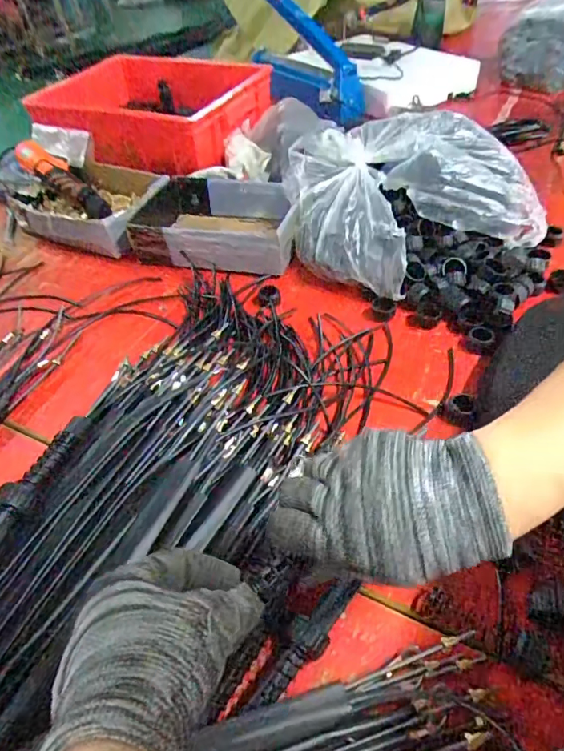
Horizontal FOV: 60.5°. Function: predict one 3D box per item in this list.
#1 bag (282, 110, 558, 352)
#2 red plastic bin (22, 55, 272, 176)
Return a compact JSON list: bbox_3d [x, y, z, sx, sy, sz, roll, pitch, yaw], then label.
[{"bbox_3d":[0.202,-0.254,0.709,0.403,0.116,0.356,31,58,31],"label":"bag"},{"bbox_3d":[-0.236,-0.528,0.953,0.363,0.111,0.304,17,51,21],"label":"red plastic bin"}]

